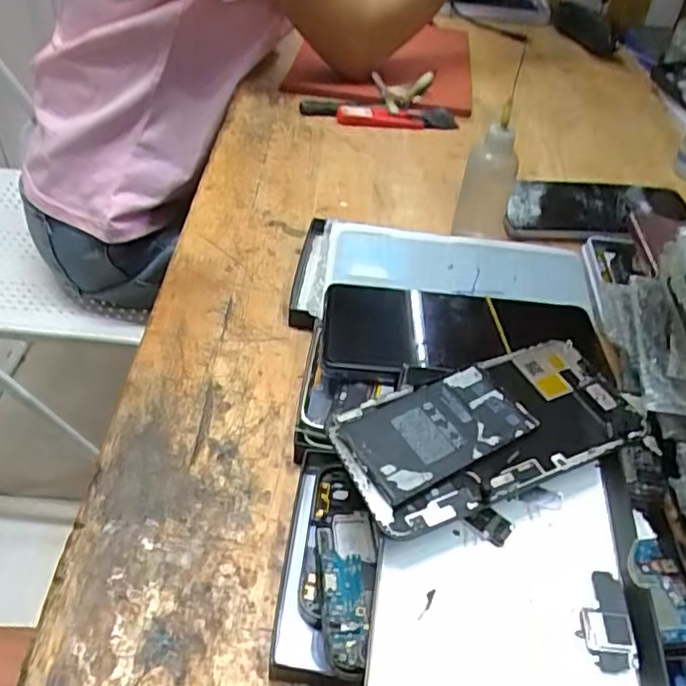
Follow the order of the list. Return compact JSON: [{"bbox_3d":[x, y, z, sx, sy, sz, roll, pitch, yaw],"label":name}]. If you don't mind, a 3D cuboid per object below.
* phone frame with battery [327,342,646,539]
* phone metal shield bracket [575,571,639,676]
[{"bbox_3d":[0.066,0.038,0.288,0.136,0.010,0.067,-13,52,-18],"label":"phone frame with battery"},{"bbox_3d":[0.102,0.108,0.246,0.019,0.005,0.037,8,43,1],"label":"phone metal shield bracket"}]

